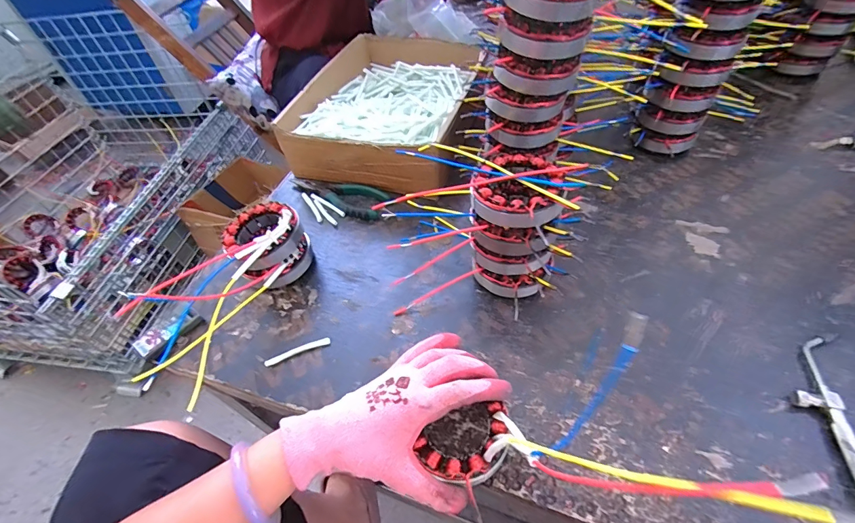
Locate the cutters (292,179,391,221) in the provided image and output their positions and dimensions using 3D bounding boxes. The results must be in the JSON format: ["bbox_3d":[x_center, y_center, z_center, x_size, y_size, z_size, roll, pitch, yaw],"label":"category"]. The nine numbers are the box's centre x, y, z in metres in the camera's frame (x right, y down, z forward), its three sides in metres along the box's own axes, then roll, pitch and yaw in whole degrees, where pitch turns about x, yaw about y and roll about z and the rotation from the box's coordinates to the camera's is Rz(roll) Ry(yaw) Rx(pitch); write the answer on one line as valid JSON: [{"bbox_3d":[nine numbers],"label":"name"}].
[{"bbox_3d":[-0.125,-0.099,0.564,0.148,0.014,0.062,19,55,20],"label":"cutters"}]

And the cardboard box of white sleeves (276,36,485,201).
[{"bbox_3d":[-0.049,-0.253,0.633,0.238,0.097,0.338,11,53,14],"label":"cardboard box of white sleeves"}]

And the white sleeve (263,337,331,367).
[{"bbox_3d":[-0.136,0.093,0.411,0.068,0.006,0.010,-21,52,-11],"label":"white sleeve"}]

